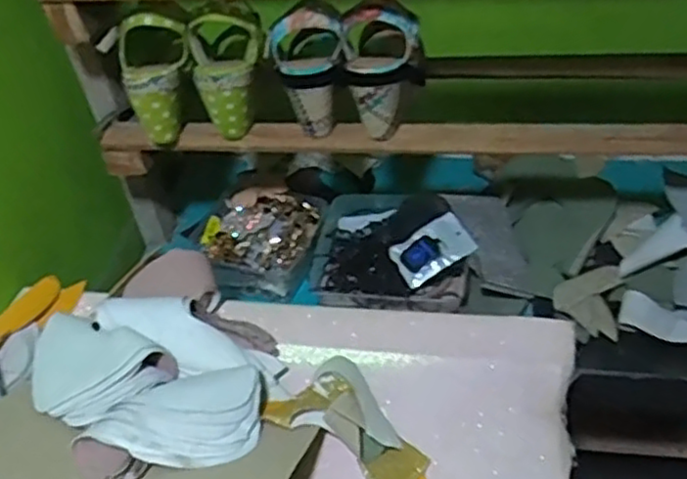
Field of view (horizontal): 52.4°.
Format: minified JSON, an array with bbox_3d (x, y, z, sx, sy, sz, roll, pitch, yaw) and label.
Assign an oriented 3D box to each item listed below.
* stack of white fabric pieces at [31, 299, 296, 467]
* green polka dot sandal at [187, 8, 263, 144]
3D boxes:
[{"bbox_3d":[-0.193,0.124,0.654,0.267,0.074,0.164,14,47,21],"label":"stack of white fabric pieces"},{"bbox_3d":[-0.126,-0.186,0.780,0.079,0.129,0.072,-11,43,-5],"label":"green polka dot sandal"}]

